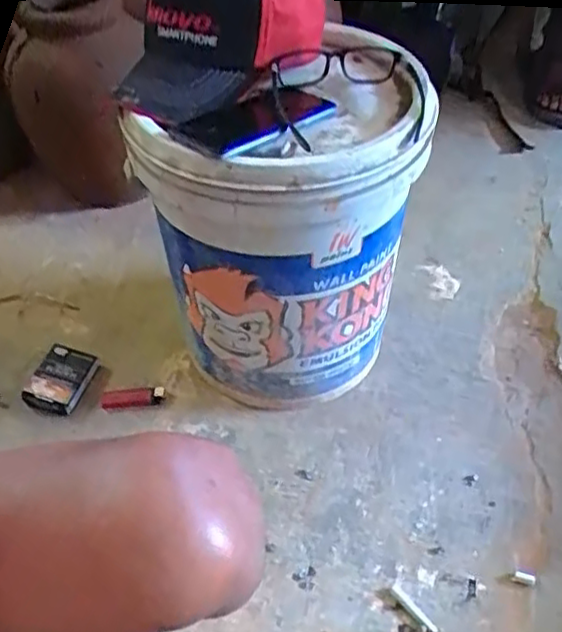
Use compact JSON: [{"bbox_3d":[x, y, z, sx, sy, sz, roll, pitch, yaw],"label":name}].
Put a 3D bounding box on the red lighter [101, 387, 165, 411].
[{"bbox_3d":[-0.191,0.109,0.874,0.078,0.014,0.029,-7,46,-5],"label":"red lighter"}]

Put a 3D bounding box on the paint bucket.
[{"bbox_3d":[0.017,-0.107,0.819,0.275,0.363,0.307,13,48,14],"label":"paint bucket"}]

